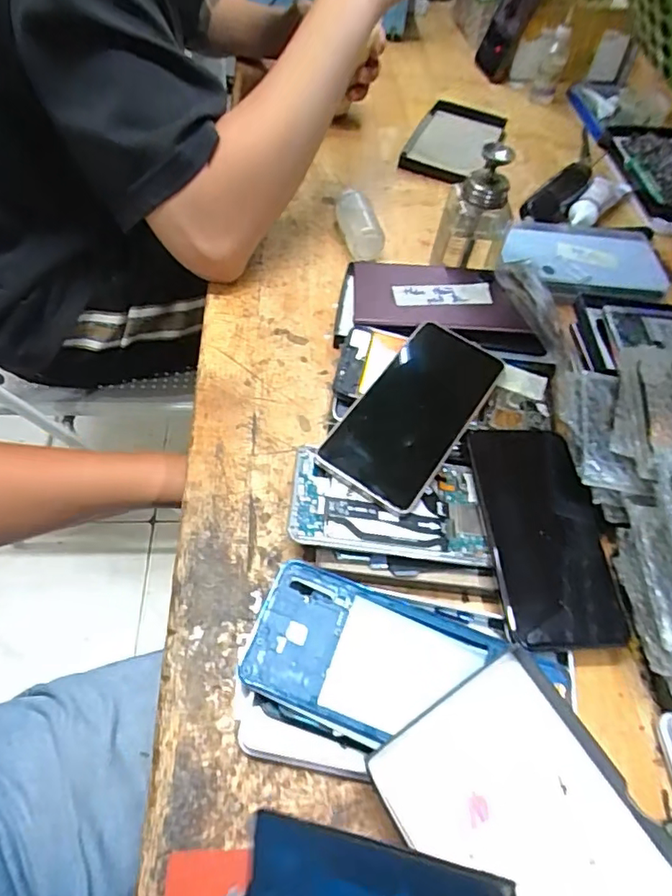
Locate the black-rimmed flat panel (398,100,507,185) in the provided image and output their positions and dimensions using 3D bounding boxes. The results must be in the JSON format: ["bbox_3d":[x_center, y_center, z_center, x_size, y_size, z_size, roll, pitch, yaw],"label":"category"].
[{"bbox_3d":[0.141,-0.367,0.668,0.098,0.020,0.157,19,60,12],"label":"black-rimmed flat panel"}]

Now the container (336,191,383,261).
[{"bbox_3d":[0.024,-0.225,0.557,0.037,0.041,0.079,-6,56,-10],"label":"container"}]

